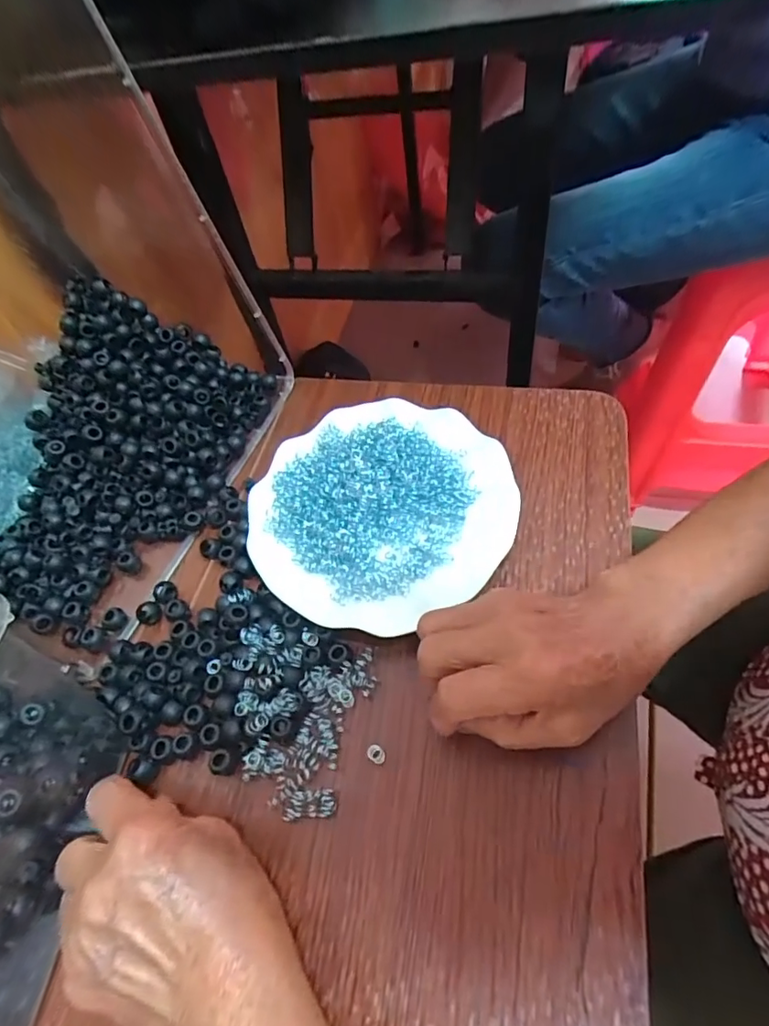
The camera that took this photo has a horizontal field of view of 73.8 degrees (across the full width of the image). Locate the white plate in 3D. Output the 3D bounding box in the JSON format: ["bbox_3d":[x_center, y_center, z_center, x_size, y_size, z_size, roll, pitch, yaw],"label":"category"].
[{"bbox_3d":[-0.003,-0.007,0.360,0.173,0.027,0.175,-4,56,6],"label":"white plate"}]

